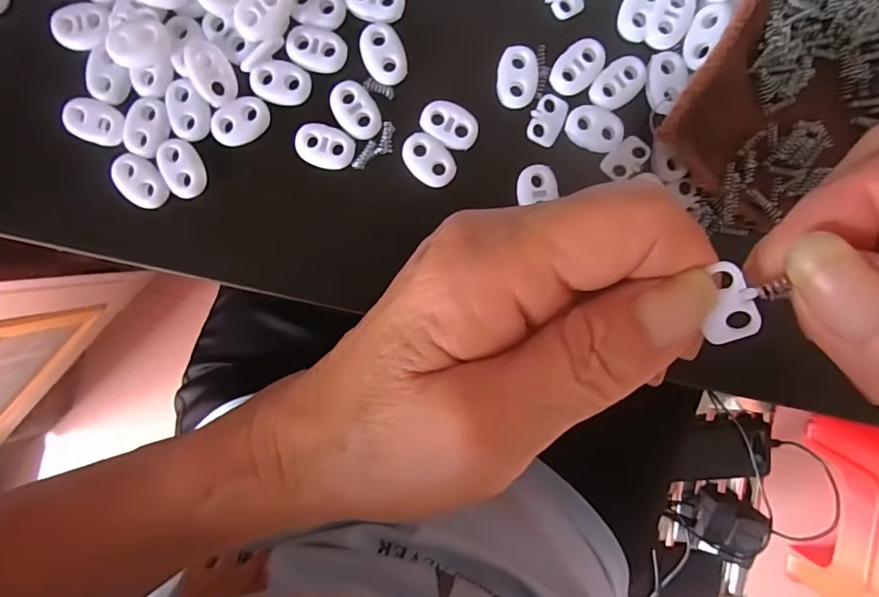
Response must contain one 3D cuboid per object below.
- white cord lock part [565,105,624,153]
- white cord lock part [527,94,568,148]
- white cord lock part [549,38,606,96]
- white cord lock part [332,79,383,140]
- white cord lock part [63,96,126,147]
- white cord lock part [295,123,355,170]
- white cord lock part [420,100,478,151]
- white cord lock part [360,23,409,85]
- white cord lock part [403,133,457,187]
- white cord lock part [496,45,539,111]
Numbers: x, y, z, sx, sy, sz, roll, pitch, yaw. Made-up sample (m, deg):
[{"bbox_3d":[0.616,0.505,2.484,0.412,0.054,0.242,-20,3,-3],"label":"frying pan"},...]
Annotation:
[{"bbox_3d":[0.061,-0.067,0.193,0.022,0.004,0.016,20,95,-2],"label":"white cord lock part"},{"bbox_3d":[0.042,-0.070,0.194,0.012,0.004,0.019,21,95,-2],"label":"white cord lock part"},{"bbox_3d":[0.053,-0.089,0.191,0.015,0.004,0.022,36,94,-3],"label":"white cord lock part"},{"bbox_3d":[-0.032,-0.073,0.191,0.015,0.004,0.023,-33,94,3],"label":"white cord lock part"},{"bbox_3d":[-0.131,-0.067,0.190,0.021,0.006,0.016,15,95,-1],"label":"white cord lock part"},{"bbox_3d":[-0.044,-0.059,0.191,0.022,0.004,0.015,15,95,-2],"label":"white cord lock part"},{"bbox_3d":[0.004,-0.067,0.193,0.022,0.004,0.016,27,95,-3],"label":"white cord lock part"},{"bbox_3d":[-0.021,-0.094,0.190,0.015,0.004,0.022,-23,95,2],"label":"white cord lock part"},{"bbox_3d":[-0.004,-0.054,0.193,0.022,0.004,0.016,42,94,-4],"label":"white cord lock part"},{"bbox_3d":[0.030,-0.085,0.192,0.016,0.004,0.022,3,95,0],"label":"white cord lock part"}]

